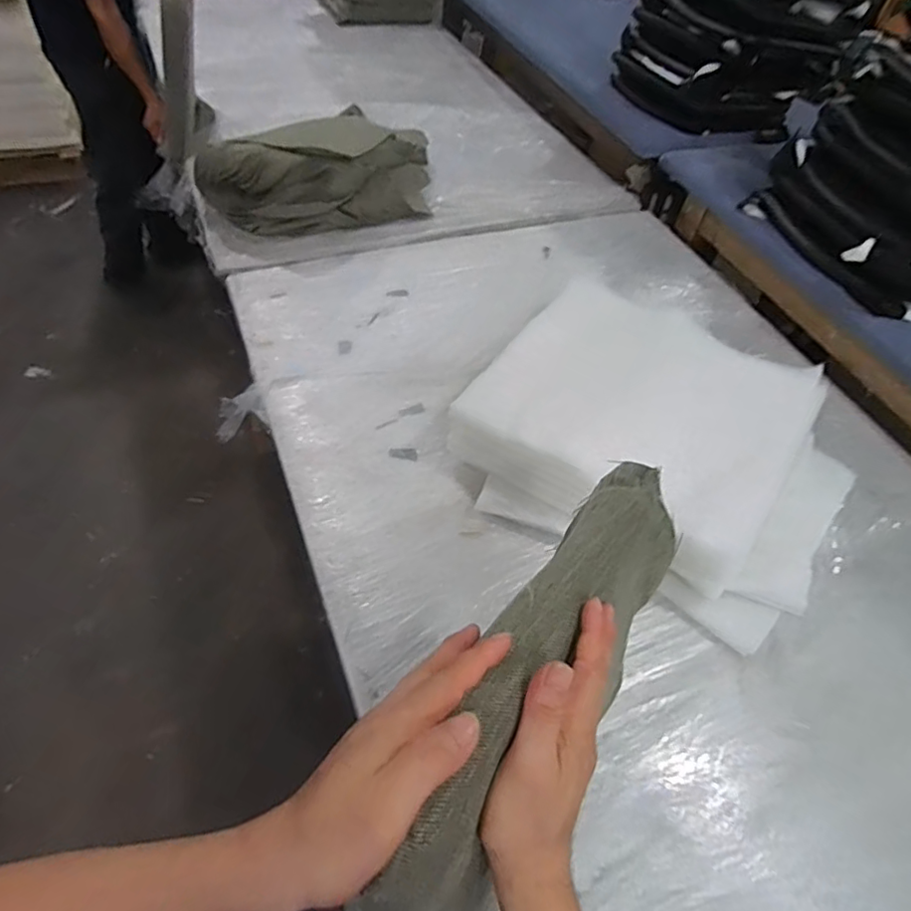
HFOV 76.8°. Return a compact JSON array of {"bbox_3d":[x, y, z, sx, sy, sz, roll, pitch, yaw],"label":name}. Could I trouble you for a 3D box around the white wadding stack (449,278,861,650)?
[{"bbox_3d":[0.370,-0.036,1.032,0.623,0.149,0.537,32,55,17],"label":"white wadding stack"}]

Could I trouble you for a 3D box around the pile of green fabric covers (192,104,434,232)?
[{"bbox_3d":[-0.316,-0.728,1.472,0.624,0.189,0.272,-15,56,-18],"label":"pile of green fabric covers"}]

